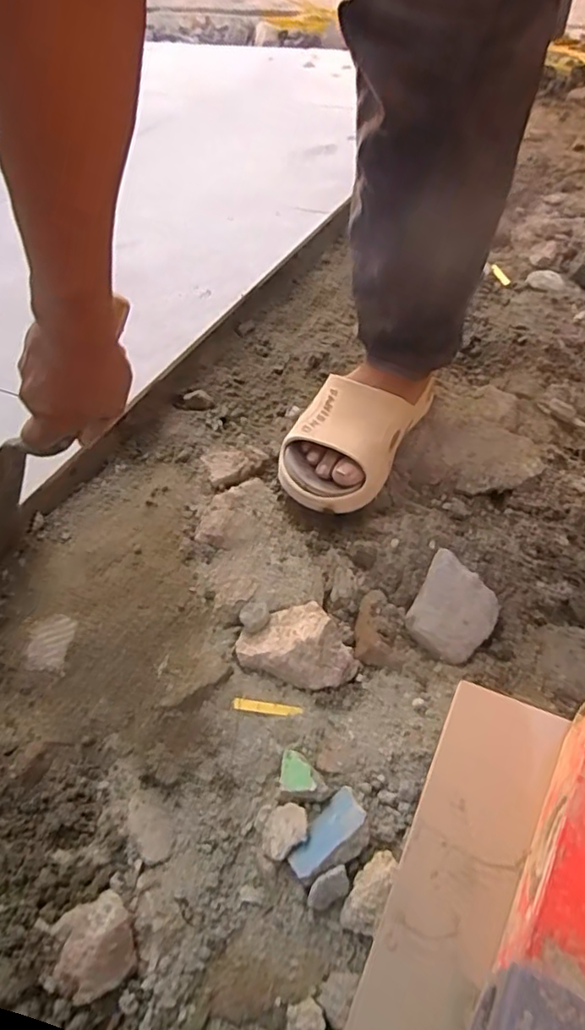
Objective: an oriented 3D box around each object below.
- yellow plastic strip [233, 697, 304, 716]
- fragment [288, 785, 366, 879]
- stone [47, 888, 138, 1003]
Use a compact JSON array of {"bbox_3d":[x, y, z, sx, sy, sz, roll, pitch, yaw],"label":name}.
[{"bbox_3d":[-0.020,0.153,0.475,0.056,0.007,0.010,7,49,9],"label":"yellow plastic strip"},{"bbox_3d":[0.024,0.210,0.394,0.063,0.005,0.035,-39,21,-31],"label":"fragment"},{"bbox_3d":[-0.122,0.262,0.364,0.048,0.017,0.051,-14,49,-9],"label":"stone"}]

